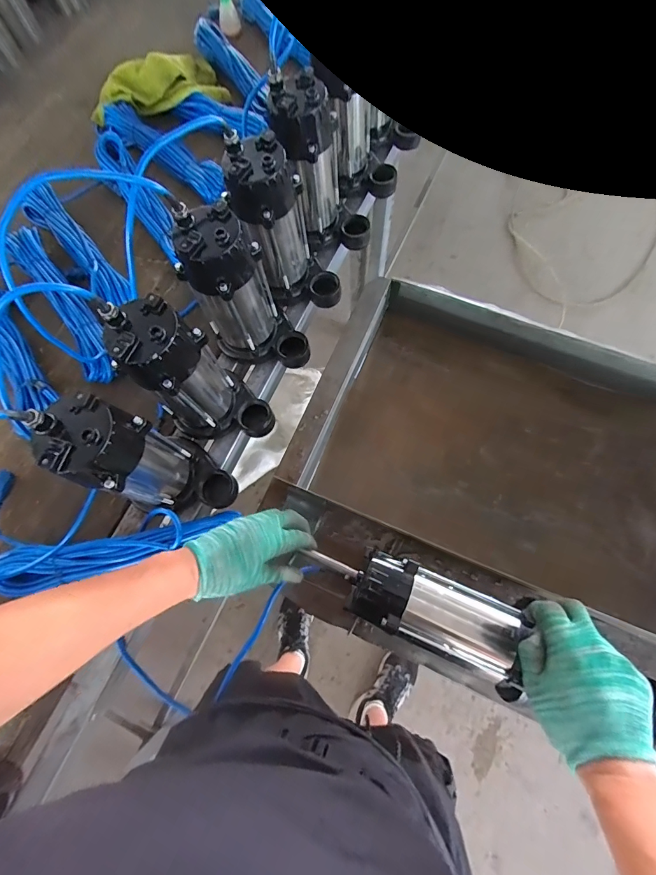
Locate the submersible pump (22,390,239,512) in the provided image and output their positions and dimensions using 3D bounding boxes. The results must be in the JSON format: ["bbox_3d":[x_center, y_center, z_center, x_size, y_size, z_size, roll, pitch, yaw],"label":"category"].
[{"bbox_3d":[-0.225,0.038,0.499,0.156,0.238,0.108,34,76,12],"label":"submersible pump"}]

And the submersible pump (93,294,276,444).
[{"bbox_3d":[-0.171,-0.085,0.529,0.162,0.223,0.103,0,72,2],"label":"submersible pump"}]

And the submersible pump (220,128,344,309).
[{"bbox_3d":[-0.063,-0.306,0.595,0.105,0.222,0.149,-40,75,-10],"label":"submersible pump"}]

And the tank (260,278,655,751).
[{"bbox_3d":[0.325,0.095,0.673,0.748,0.186,0.604,22,74,9],"label":"tank"}]

